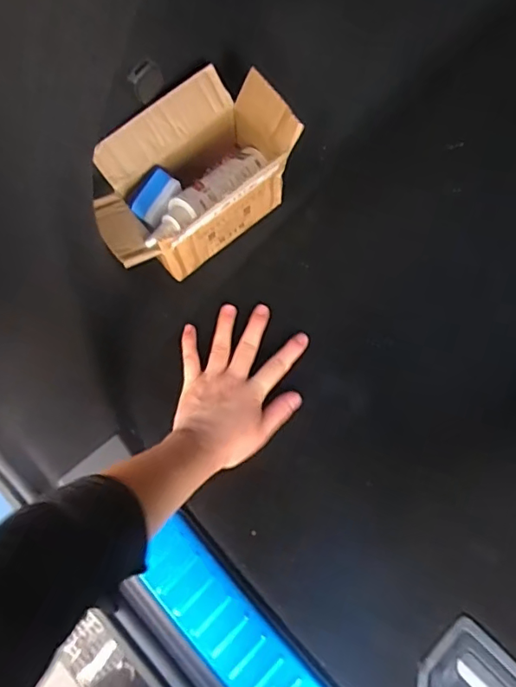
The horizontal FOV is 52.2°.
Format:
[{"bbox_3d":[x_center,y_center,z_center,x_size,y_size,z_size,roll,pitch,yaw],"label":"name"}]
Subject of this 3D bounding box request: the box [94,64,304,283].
[{"bbox_3d":[-0.070,-0.164,0.539,0.201,0.124,0.115,-38,82,-8],"label":"box"}]

